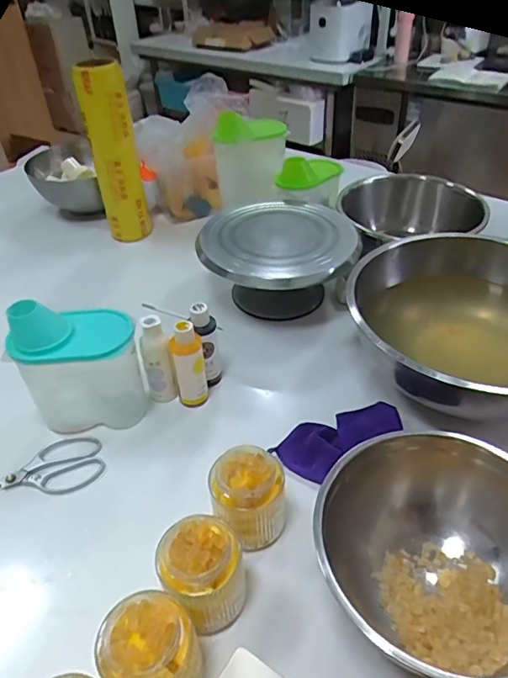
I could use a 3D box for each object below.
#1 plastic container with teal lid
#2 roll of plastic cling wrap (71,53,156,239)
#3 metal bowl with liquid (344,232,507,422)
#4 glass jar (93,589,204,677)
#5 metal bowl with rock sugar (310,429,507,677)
[{"bbox_3d":[-0.244,0.041,0.728,0.158,0.202,0.093,-7,40,-4],"label":"plastic container with teal lid"},{"bbox_3d":[-0.302,-0.395,1.110,0.089,0.366,0.091,-2,40,1],"label":"roll of plastic cling wrap"},{"bbox_3d":[0.323,-0.015,0.769,0.342,0.134,0.371,-2,40,1],"label":"metal bowl with liquid"},{"bbox_3d":[-0.095,0.290,0.467,0.081,0.086,0.086,-2,40,1],"label":"glass jar"},{"bbox_3d":[0.191,0.231,0.530,0.236,0.119,0.238,-2,40,1],"label":"metal bowl with rock sugar"}]

